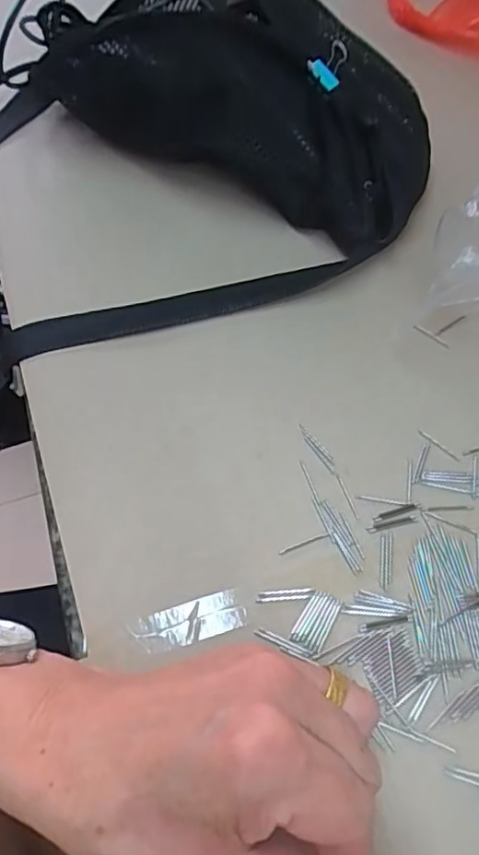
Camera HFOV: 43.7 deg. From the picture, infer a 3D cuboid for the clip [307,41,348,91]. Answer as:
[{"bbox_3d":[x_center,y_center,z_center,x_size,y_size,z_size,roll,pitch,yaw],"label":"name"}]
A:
[{"bbox_3d":[0.051,-0.206,0.340,0.013,0.019,0.023,25,83,40],"label":"clip"}]

